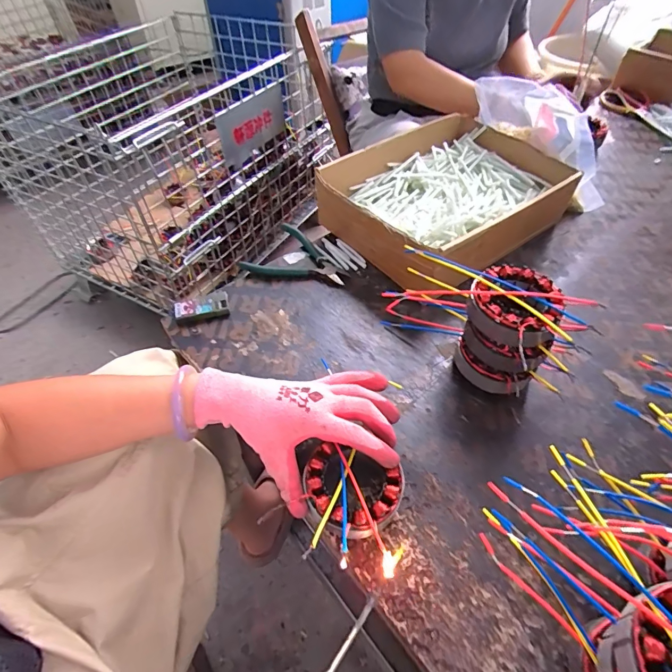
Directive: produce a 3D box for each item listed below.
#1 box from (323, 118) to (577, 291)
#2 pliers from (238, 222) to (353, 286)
[{"bbox_3d":[0.166,-0.207,0.623,0.324,0.095,0.243,-33,57,-25],"label":"box"},{"bbox_3d":[-0.051,-0.126,0.611,0.148,0.012,0.116,11,51,10],"label":"pliers"}]

